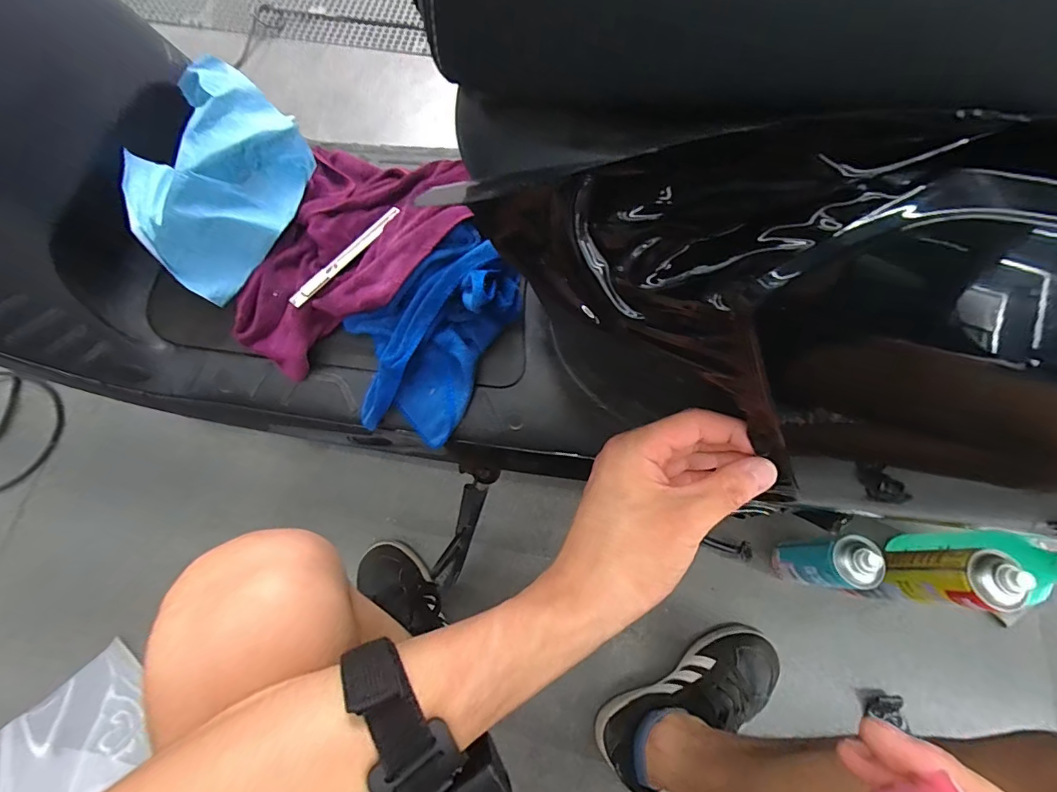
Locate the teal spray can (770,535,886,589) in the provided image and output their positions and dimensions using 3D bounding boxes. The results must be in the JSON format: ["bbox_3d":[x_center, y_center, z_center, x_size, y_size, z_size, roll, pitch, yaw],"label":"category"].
[{"bbox_3d":[0.414,0.231,0.645,0.063,0.188,0.059,0,70,0],"label":"teal spray can"}]

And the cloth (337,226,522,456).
[{"bbox_3d":[-0.097,-0.056,0.413,0.130,0.046,0.193,29,105,0],"label":"cloth"}]

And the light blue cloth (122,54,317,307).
[{"bbox_3d":[-0.305,-0.213,0.447,0.156,0.089,0.178,40,75,13],"label":"light blue cloth"}]

